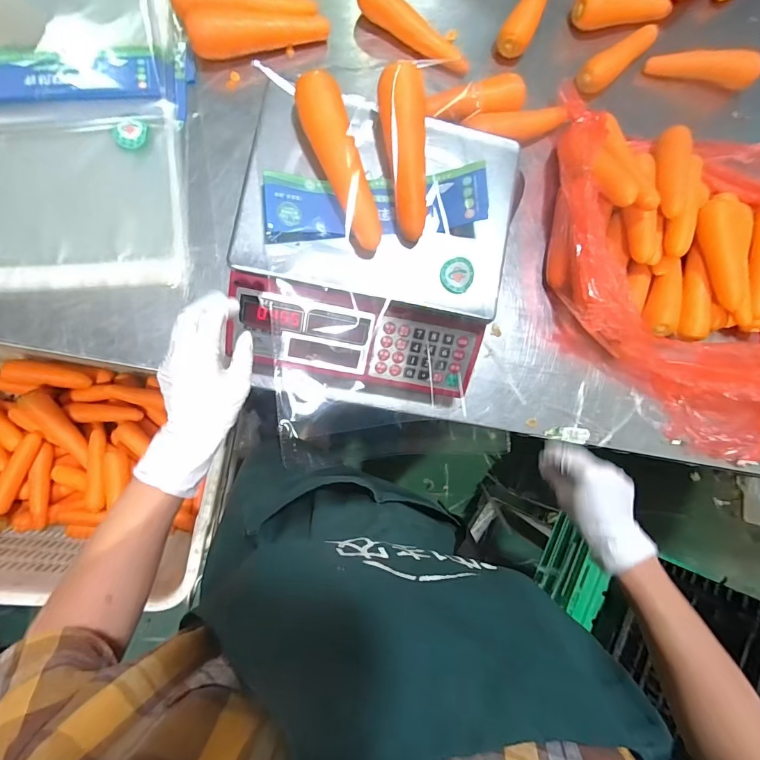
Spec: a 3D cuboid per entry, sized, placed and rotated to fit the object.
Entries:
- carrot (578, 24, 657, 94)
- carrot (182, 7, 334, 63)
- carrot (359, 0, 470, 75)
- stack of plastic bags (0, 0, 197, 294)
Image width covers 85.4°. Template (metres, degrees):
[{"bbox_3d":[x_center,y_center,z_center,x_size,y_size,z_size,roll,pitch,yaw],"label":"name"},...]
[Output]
[{"bbox_3d":[0.356,-0.483,0.621,0.158,0.046,0.042,-43,92,-9],"label":"carrot"},{"bbox_3d":[-0.158,-0.463,0.550,0.184,0.040,0.045,-16,88,-9],"label":"carrot"},{"bbox_3d":[0.045,-0.494,0.577,0.161,0.049,0.036,26,82,-5],"label":"carrot"},{"bbox_3d":[-0.392,-0.332,0.524,0.279,0.015,0.442,-6,86,-8],"label":"stack of plastic bags"}]

